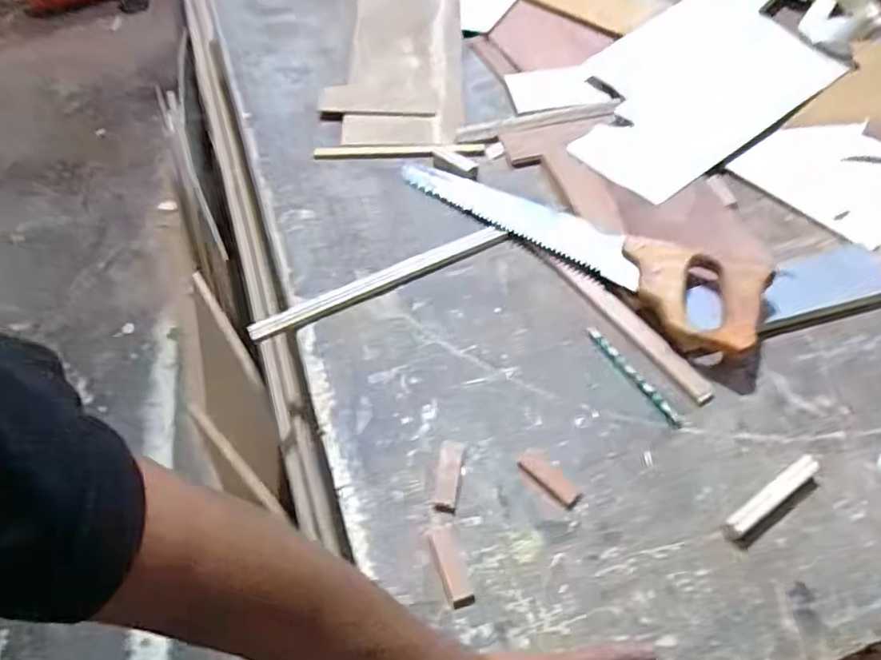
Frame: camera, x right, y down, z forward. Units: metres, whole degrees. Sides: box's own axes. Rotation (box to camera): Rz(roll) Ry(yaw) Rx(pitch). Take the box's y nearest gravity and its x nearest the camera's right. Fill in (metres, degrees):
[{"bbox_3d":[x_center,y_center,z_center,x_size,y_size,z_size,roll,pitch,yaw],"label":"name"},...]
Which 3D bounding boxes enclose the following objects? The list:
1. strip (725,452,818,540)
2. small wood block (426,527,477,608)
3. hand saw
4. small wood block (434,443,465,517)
[{"bbox_3d":[0.265,0.136,0.511,0.100,0.015,0.016,-30,59,-19],"label":"strip"},{"bbox_3d":[0.008,0.182,0.488,0.021,0.004,0.059,-16,56,-10],"label":"small wood block"},{"bbox_3d":[0.129,-0.108,0.676,0.429,0.051,0.098,33,62,22],"label":"hand saw"},{"bbox_3d":[0.008,0.122,0.535,0.019,0.004,0.062,6,55,5],"label":"small wood block"}]

